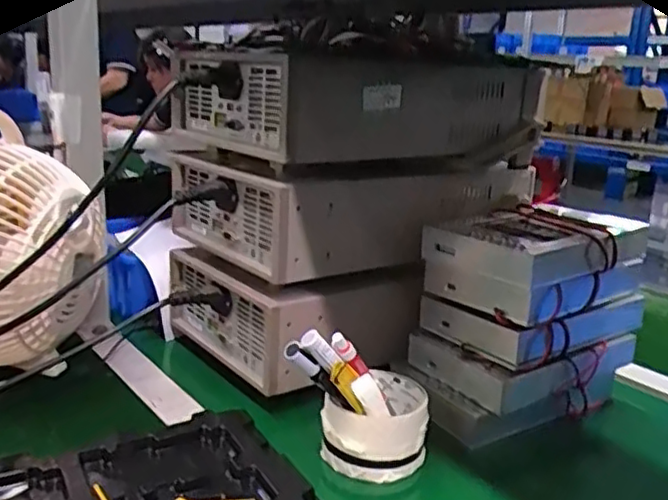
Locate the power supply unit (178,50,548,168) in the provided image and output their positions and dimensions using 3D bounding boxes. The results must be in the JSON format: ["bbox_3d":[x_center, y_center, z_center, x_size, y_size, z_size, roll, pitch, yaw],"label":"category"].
[{"bbox_3d":[0.027,-0.142,0.703,0.323,0.110,0.216,-11,20,-39],"label":"power supply unit"}]

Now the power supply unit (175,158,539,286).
[{"bbox_3d":[0.026,-0.051,0.723,0.341,0.086,0.196,-9,19,-34],"label":"power supply unit"}]

